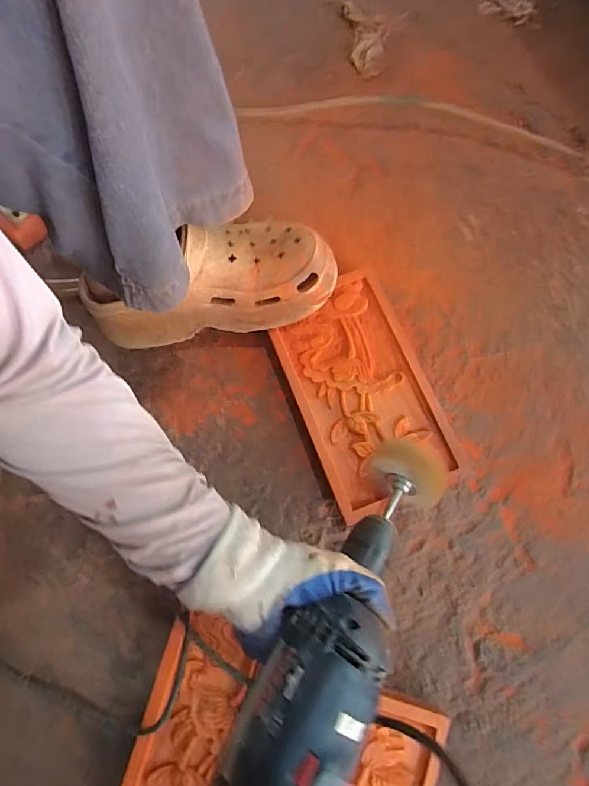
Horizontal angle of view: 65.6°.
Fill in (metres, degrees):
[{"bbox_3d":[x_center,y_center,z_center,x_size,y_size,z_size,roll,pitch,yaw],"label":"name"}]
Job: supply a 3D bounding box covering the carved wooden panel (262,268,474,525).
[{"bbox_3d":[0.069,-0.001,0.491,0.130,0.036,0.235,-22,77,-5],"label":"carved wooden panel"}]

